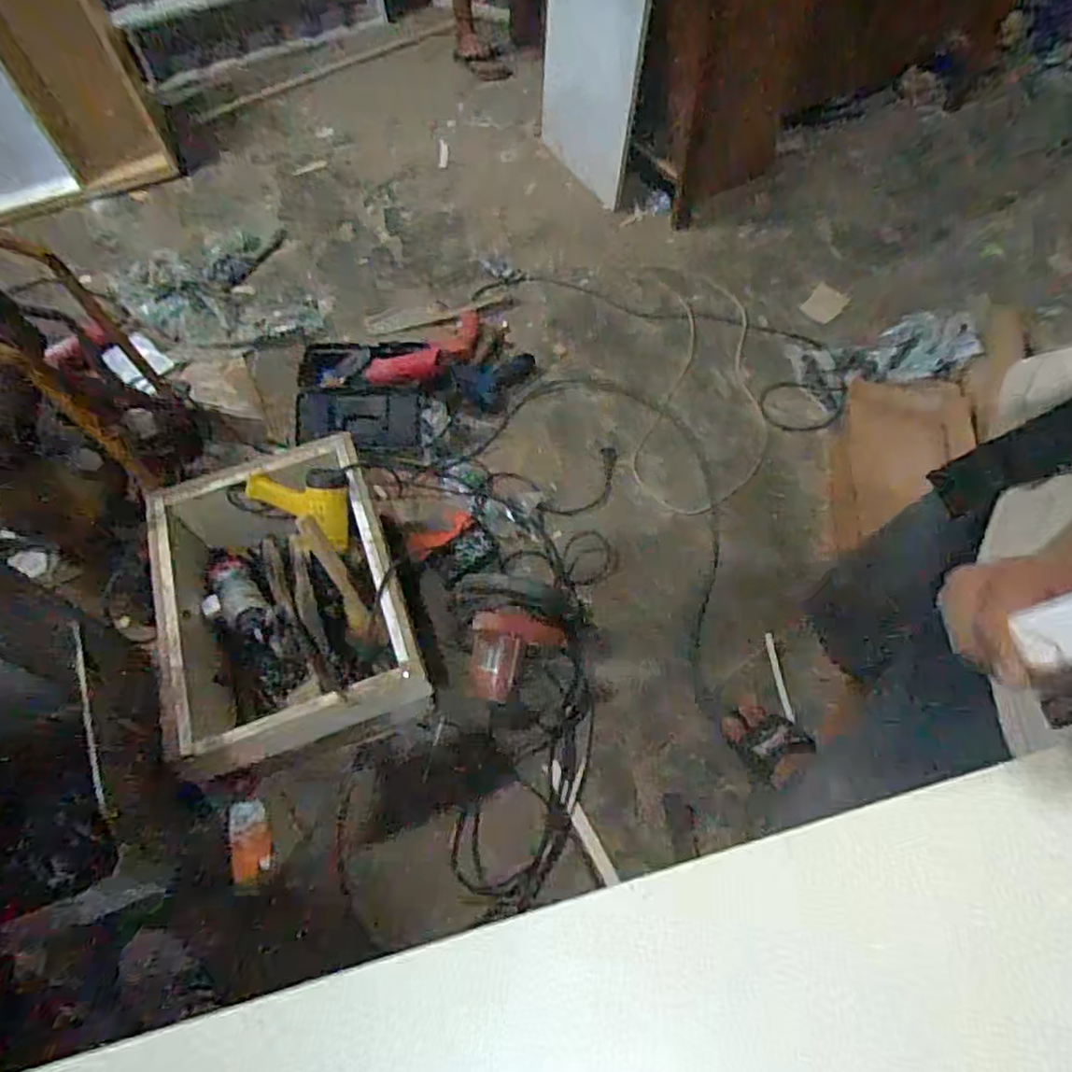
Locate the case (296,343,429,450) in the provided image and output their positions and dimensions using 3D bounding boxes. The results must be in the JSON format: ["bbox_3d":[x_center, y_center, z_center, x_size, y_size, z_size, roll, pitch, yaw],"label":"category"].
[{"bbox_3d":[-0.409,-0.332,1.538,0.294,0.083,0.303,-5,61,0],"label":"case"}]

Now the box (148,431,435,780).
[{"bbox_3d":[-0.438,0.111,1.154,0.409,0.172,0.522,-19,62,-8],"label":"box"}]

